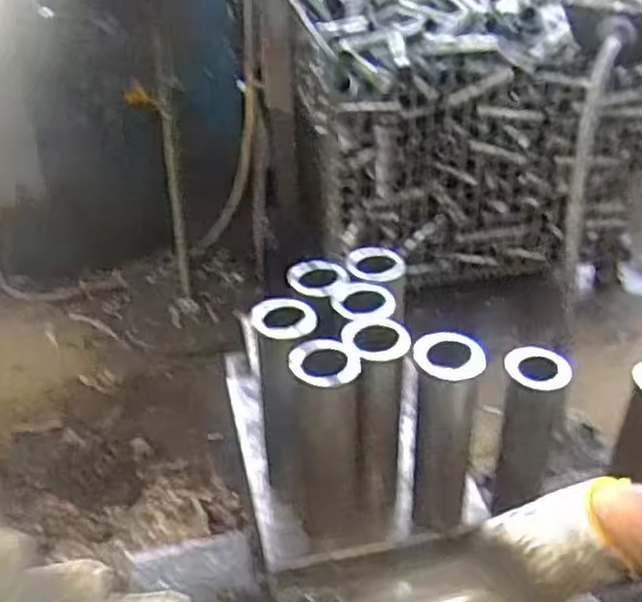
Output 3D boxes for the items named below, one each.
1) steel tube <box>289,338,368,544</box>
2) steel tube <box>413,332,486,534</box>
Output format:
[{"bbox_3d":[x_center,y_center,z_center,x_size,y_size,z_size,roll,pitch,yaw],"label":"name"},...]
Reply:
[{"bbox_3d":[0.006,0.110,0.588,0.049,0.169,0.040,0,36,1],"label":"steel tube"},{"bbox_3d":[0.091,0.106,0.599,0.048,0.168,0.042,3,37,5],"label":"steel tube"}]

